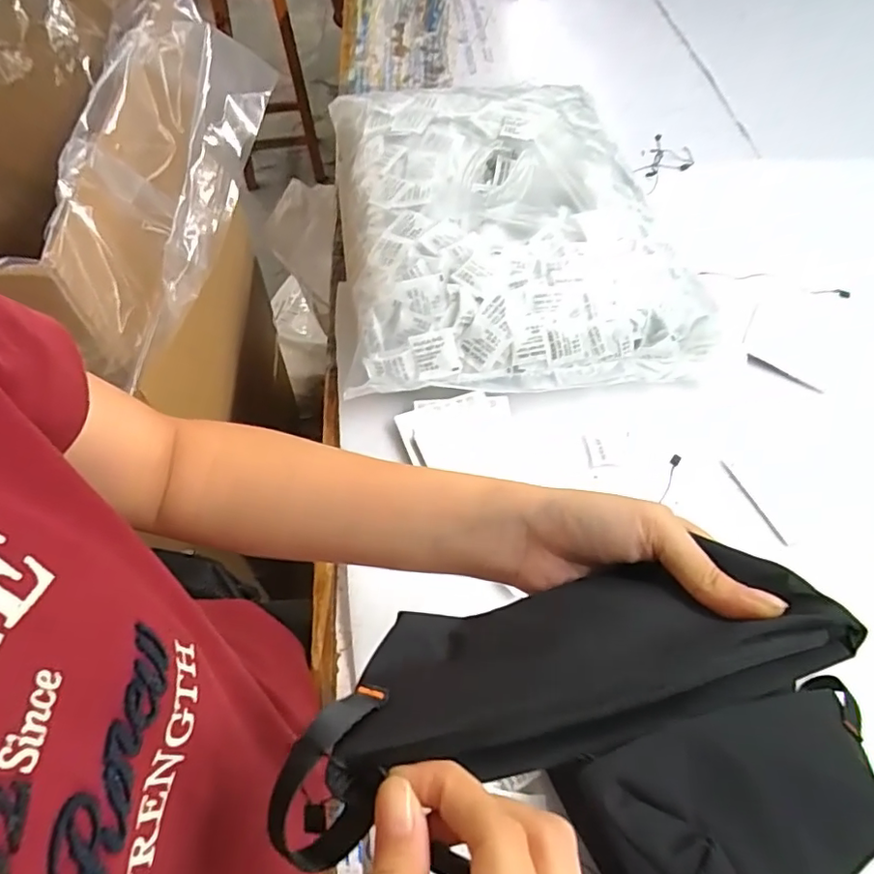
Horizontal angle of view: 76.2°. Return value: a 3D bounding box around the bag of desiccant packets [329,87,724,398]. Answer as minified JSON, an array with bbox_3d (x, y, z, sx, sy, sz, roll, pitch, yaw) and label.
[{"bbox_3d":[0.075,-0.242,0.605,0.361,0.079,0.426,-6,58,-5],"label":"bag of desiccant packets"}]

